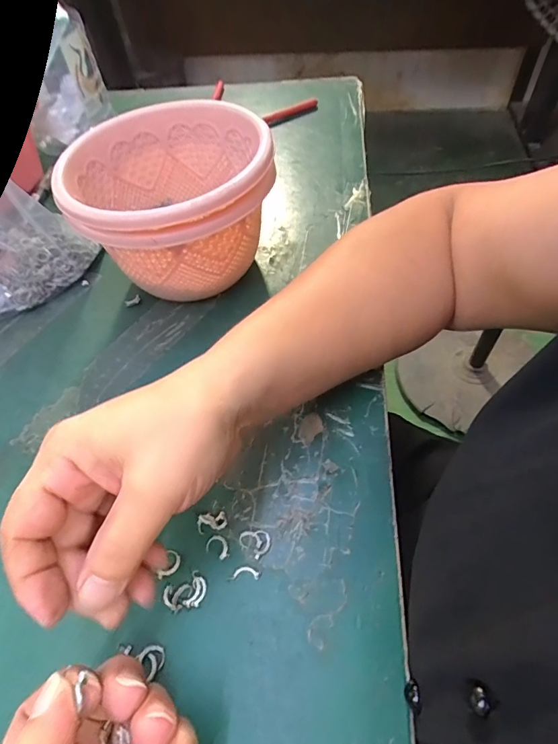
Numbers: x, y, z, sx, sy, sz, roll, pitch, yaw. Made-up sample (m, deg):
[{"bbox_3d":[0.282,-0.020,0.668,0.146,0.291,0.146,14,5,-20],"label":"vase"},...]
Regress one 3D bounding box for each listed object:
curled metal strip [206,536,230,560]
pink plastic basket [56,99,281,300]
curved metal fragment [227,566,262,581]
[{"bbox_3d":[-0.033,0.096,0.235,0.014,0.004,0.010,23,59,19],"label":"curled metal strip"},{"bbox_3d":[-0.075,-0.119,0.324,0.132,0.106,0.138,-2,54,3],"label":"pink plastic basket"},{"bbox_3d":[-0.018,0.106,0.225,0.017,0.004,0.006,-2,55,2],"label":"curved metal fragment"}]

